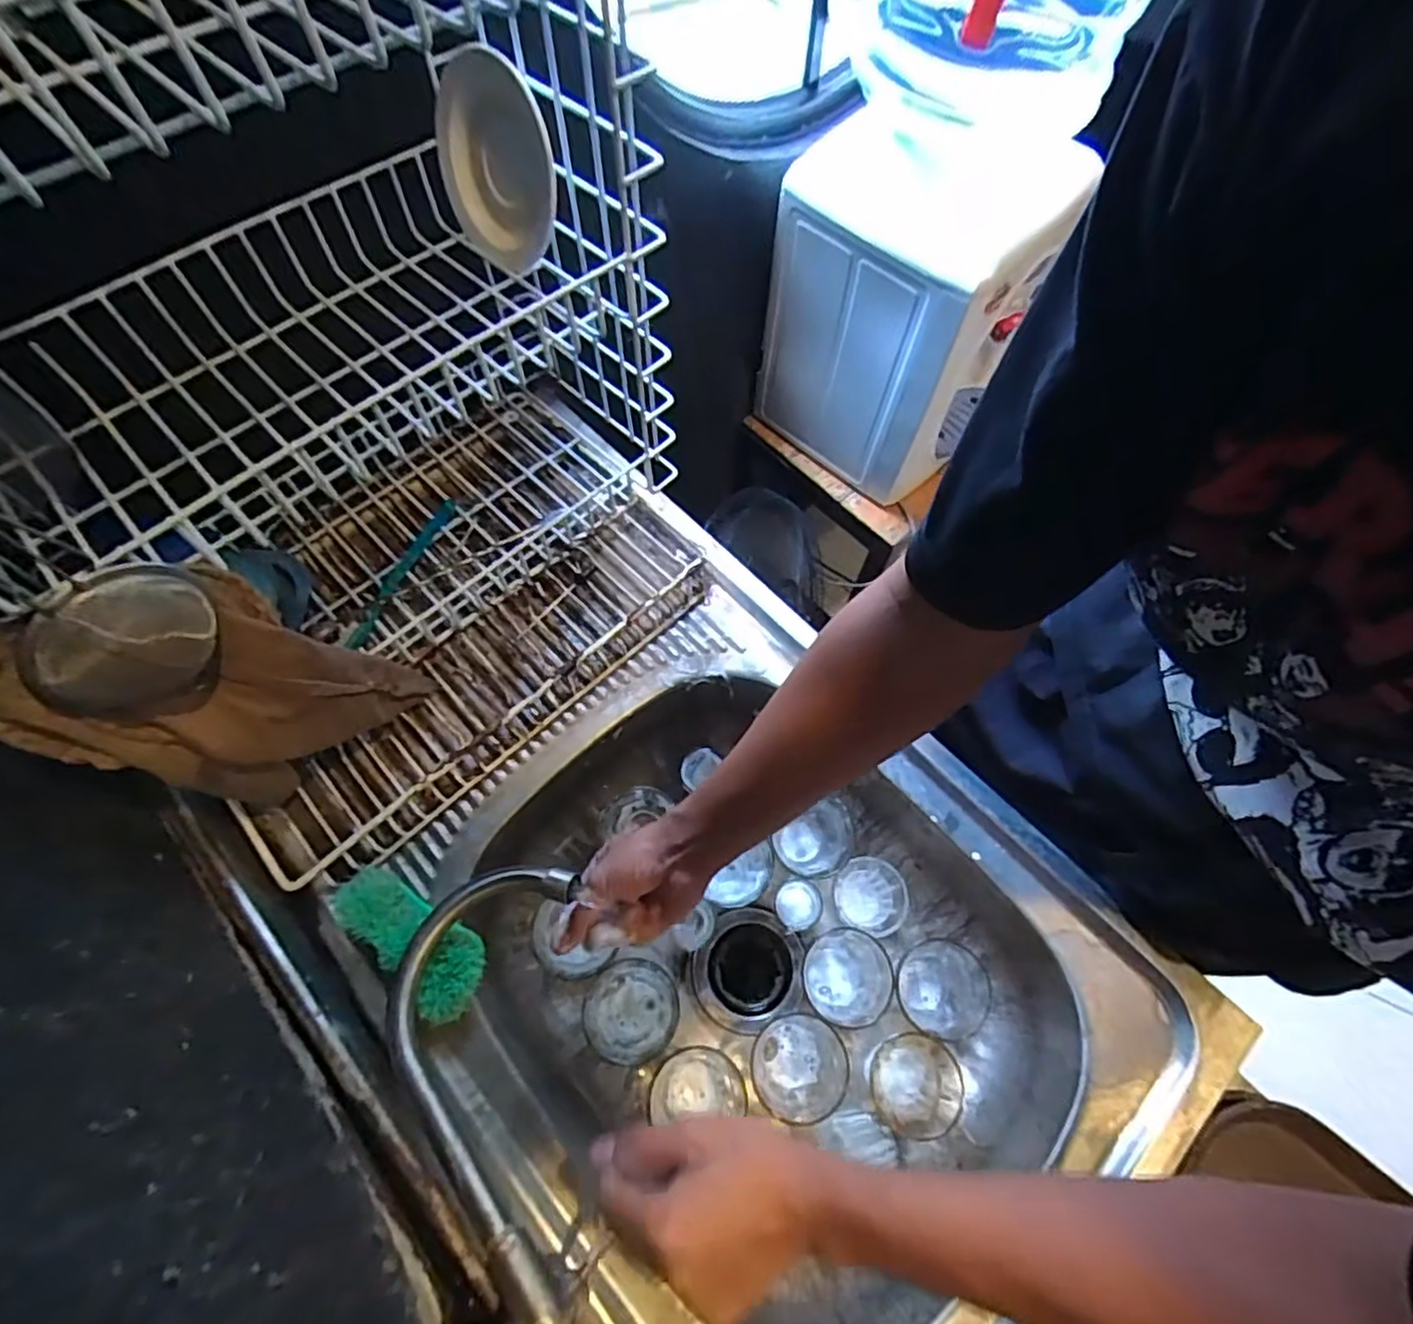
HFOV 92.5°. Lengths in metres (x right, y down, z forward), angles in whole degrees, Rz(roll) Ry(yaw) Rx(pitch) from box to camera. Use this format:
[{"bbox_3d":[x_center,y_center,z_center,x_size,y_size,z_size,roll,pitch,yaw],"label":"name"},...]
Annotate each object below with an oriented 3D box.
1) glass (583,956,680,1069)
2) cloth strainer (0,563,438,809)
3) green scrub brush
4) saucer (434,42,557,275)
[{"bbox_3d":[-0.065,0.307,0.596,0.077,0.067,0.080,1,66,-2],"label":"glass"},{"bbox_3d":[-0.303,0.020,0.454,0.054,0.256,0.169,35,69,12],"label":"cloth strainer"},{"bbox_3d":[-0.225,0.206,0.515,0.136,0.039,0.056,38,70,13],"label":"green scrub brush"},{"bbox_3d":[-0.168,-0.389,0.522,0.107,0.132,0.029,31,47,9],"label":"saucer"}]

